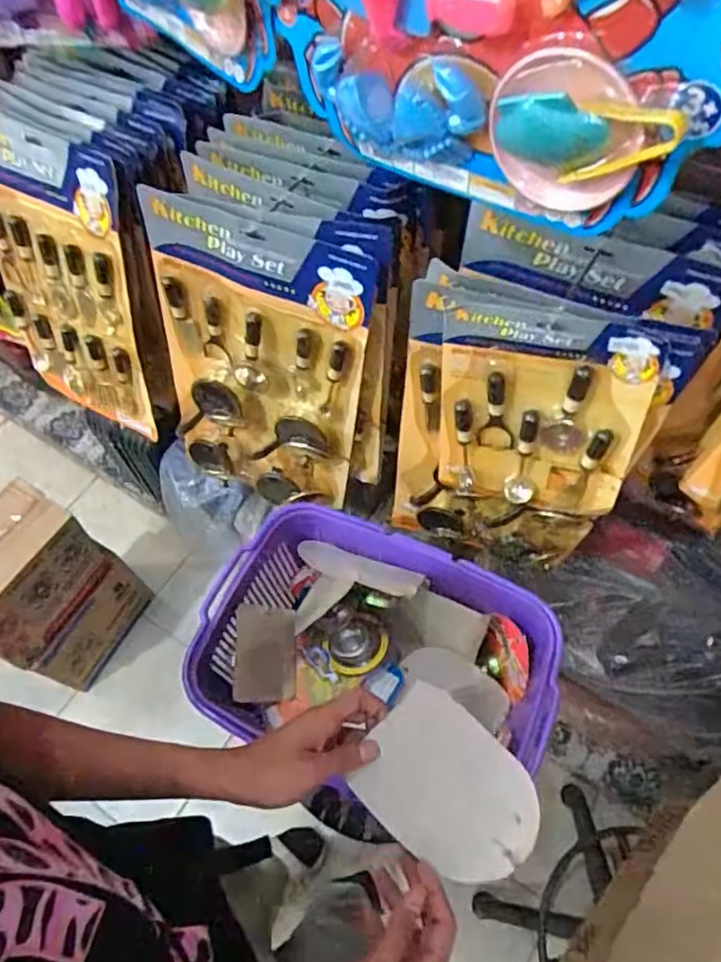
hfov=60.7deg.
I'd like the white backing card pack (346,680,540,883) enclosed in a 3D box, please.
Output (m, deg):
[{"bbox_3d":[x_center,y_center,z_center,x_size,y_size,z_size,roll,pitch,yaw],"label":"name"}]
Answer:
[{"bbox_3d":[0.078,0.274,0.547,0.160,0.011,0.116,43,87,8],"label":"white backing card pack"}]

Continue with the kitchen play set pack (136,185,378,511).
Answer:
[{"bbox_3d":[-0.137,-0.133,0.838,0.273,0.455,0.047,19,52,8],"label":"kitchen play set pack"}]

